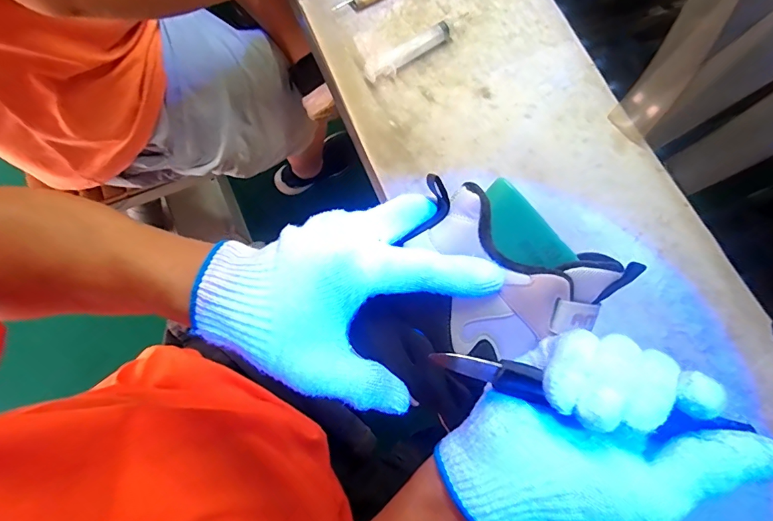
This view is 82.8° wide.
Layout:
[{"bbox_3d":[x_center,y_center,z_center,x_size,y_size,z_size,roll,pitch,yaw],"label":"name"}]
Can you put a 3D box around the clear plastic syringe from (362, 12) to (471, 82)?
[{"bbox_3d":[0.038,-0.254,0.520,0.146,0.021,0.023,-37,77,-11],"label":"clear plastic syringe"}]

